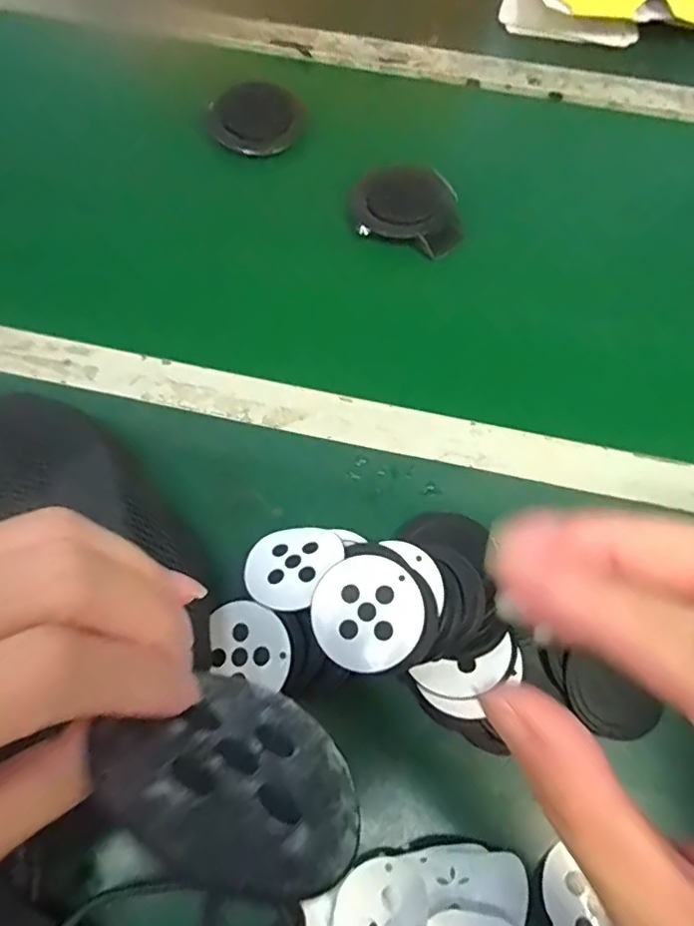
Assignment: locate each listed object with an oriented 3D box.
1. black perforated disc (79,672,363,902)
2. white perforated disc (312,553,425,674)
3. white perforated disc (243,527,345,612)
[{"bbox_3d":[-0.021,0.068,0.124,0.051,0.060,0.004,31,97,19],"label":"black perforated disc"},{"bbox_3d":[0.011,0.083,0.319,0.061,0.004,0.060,-3,72,8],"label":"white perforated disc"},{"bbox_3d":[-0.034,0.061,0.347,0.055,0.005,0.059,-9,46,9],"label":"white perforated disc"}]

